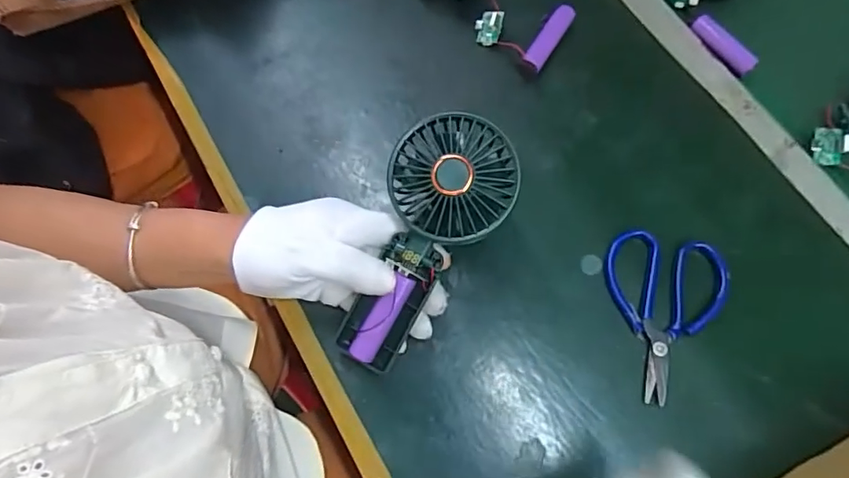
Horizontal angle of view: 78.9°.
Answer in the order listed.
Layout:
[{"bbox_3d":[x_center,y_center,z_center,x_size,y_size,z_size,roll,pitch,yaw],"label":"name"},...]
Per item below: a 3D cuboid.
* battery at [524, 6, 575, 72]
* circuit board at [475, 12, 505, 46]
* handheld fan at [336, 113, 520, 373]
[{"bbox_3d":[0.110,-0.178,0.455,0.017,0.018,0.062,35,90,12],"label":"battery"},{"bbox_3d":[0.057,-0.191,0.469,0.024,0.005,0.029,17,108,16],"label":"circuit board"},{"bbox_3d":[-0.003,0.003,0.356,0.087,0.035,0.181,25,91,10],"label":"handheld fan"}]

